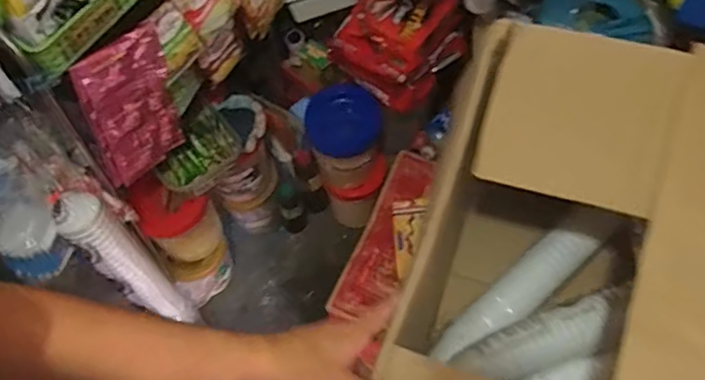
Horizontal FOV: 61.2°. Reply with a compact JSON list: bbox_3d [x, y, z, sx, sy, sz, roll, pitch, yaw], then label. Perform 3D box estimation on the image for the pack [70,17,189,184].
[{"bbox_3d":[-0.350,-0.126,0.963,0.030,0.257,0.145,37,59,24],"label":"pack"}]

